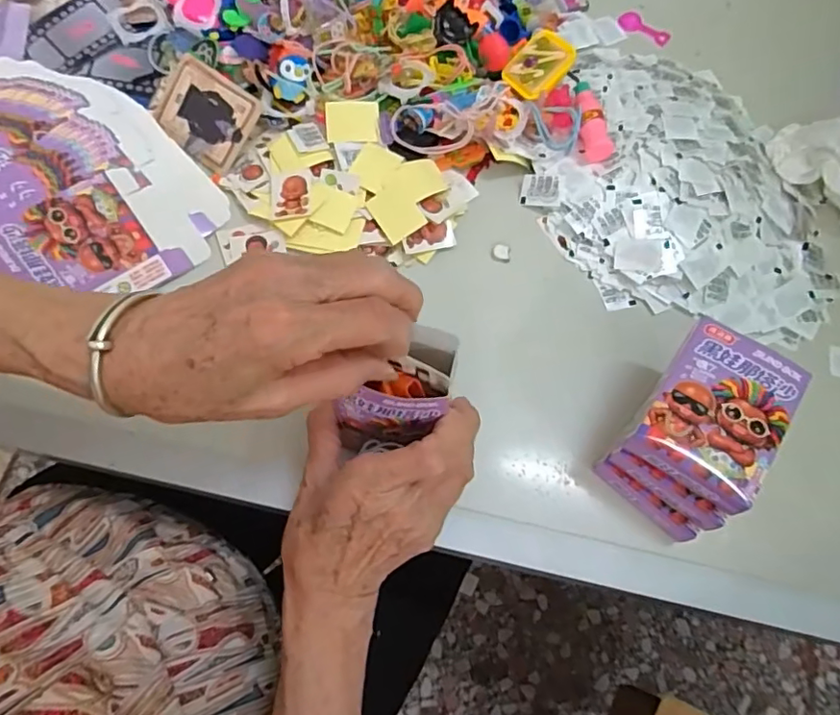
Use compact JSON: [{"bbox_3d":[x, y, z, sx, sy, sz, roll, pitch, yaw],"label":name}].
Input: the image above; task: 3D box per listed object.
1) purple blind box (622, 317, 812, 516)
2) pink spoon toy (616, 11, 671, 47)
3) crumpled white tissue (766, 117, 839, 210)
[{"bbox_3d":[0.167,0.030,0.309,0.065,0.020,0.091,33,71,10],"label":"purple blind box"},{"bbox_3d":[0.203,-0.298,0.500,0.049,0.006,0.019,35,72,10],"label":"pink spoon toy"},{"bbox_3d":[0.307,-0.150,0.427,0.053,0.029,0.094,1,68,-3],"label":"crumpled white tissue"}]

